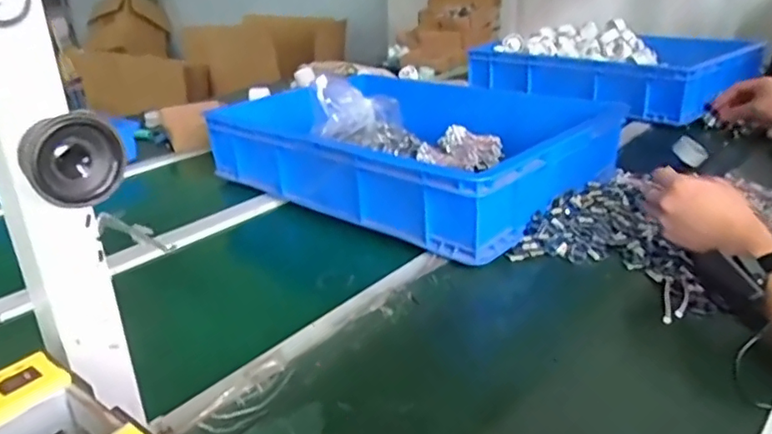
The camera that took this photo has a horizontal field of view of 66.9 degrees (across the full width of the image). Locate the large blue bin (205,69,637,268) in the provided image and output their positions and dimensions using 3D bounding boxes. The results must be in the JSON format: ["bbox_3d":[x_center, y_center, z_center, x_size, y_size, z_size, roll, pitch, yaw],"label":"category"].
[{"bbox_3d":[0.062,-0.137,1.000,0.579,0.138,0.463,19,31,39],"label":"large blue bin"}]

